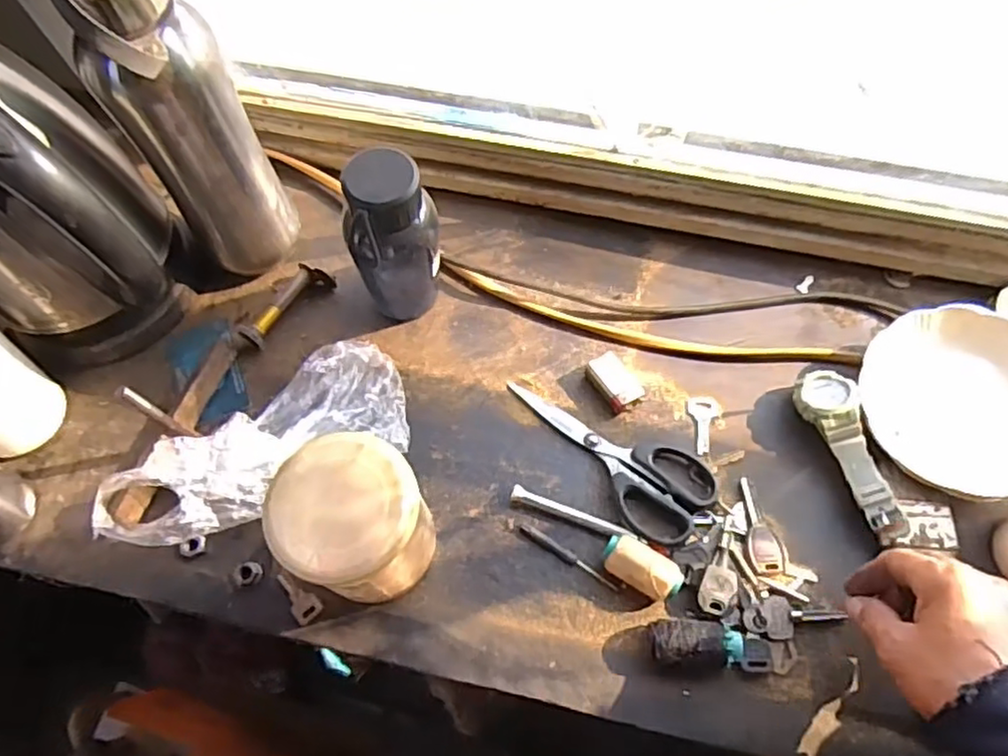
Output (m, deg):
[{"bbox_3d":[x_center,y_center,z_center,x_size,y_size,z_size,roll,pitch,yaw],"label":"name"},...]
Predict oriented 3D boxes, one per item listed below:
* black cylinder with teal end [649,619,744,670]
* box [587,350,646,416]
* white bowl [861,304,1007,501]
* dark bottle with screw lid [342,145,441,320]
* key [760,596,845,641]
[{"bbox_3d":[0.125,0.174,0.441,0.058,0.023,0.030,3,68,3],"label":"black cylinder with teal end"},{"bbox_3d":[0.086,0.004,0.531,0.029,0.018,0.045,-31,70,-10],"label":"box"},{"bbox_3d":[0.343,0.017,0.501,0.135,0.036,0.144,-1,68,2],"label":"white bowl"},{"bbox_3d":[-0.079,-0.098,0.505,0.062,0.151,0.052,-16,68,-4],"label":"dark bottle with screw lid"},{"bbox_3d":[0.200,0.160,0.452,0.053,0.004,0.026,3,68,-6],"label":"key"}]

